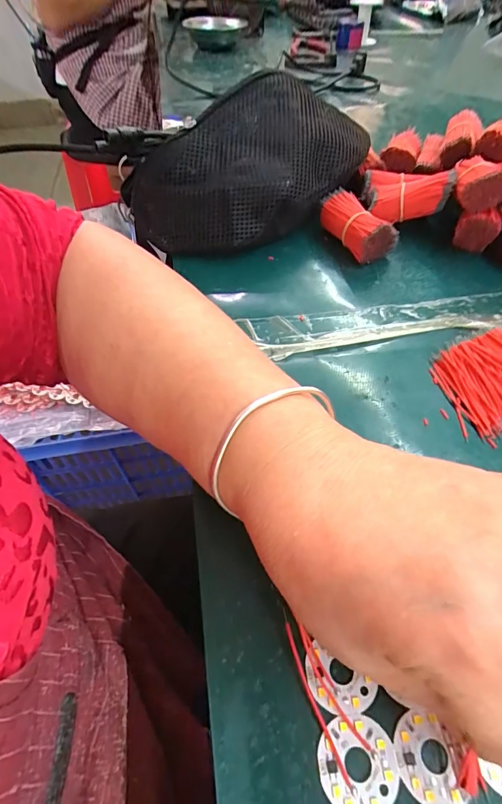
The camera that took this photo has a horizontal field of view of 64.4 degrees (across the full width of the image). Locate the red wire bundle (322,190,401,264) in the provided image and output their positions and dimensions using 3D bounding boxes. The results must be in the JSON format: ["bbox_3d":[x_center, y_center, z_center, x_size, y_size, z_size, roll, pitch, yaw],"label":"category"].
[{"bbox_3d":[0.092,-0.156,0.355,0.039,0.035,0.068,-21,56,-14],"label":"red wire bundle"}]

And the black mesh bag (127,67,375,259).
[{"bbox_3d":[0.002,-0.212,0.362,0.217,0.089,0.117,-33,60,-21],"label":"black mesh bag"}]

